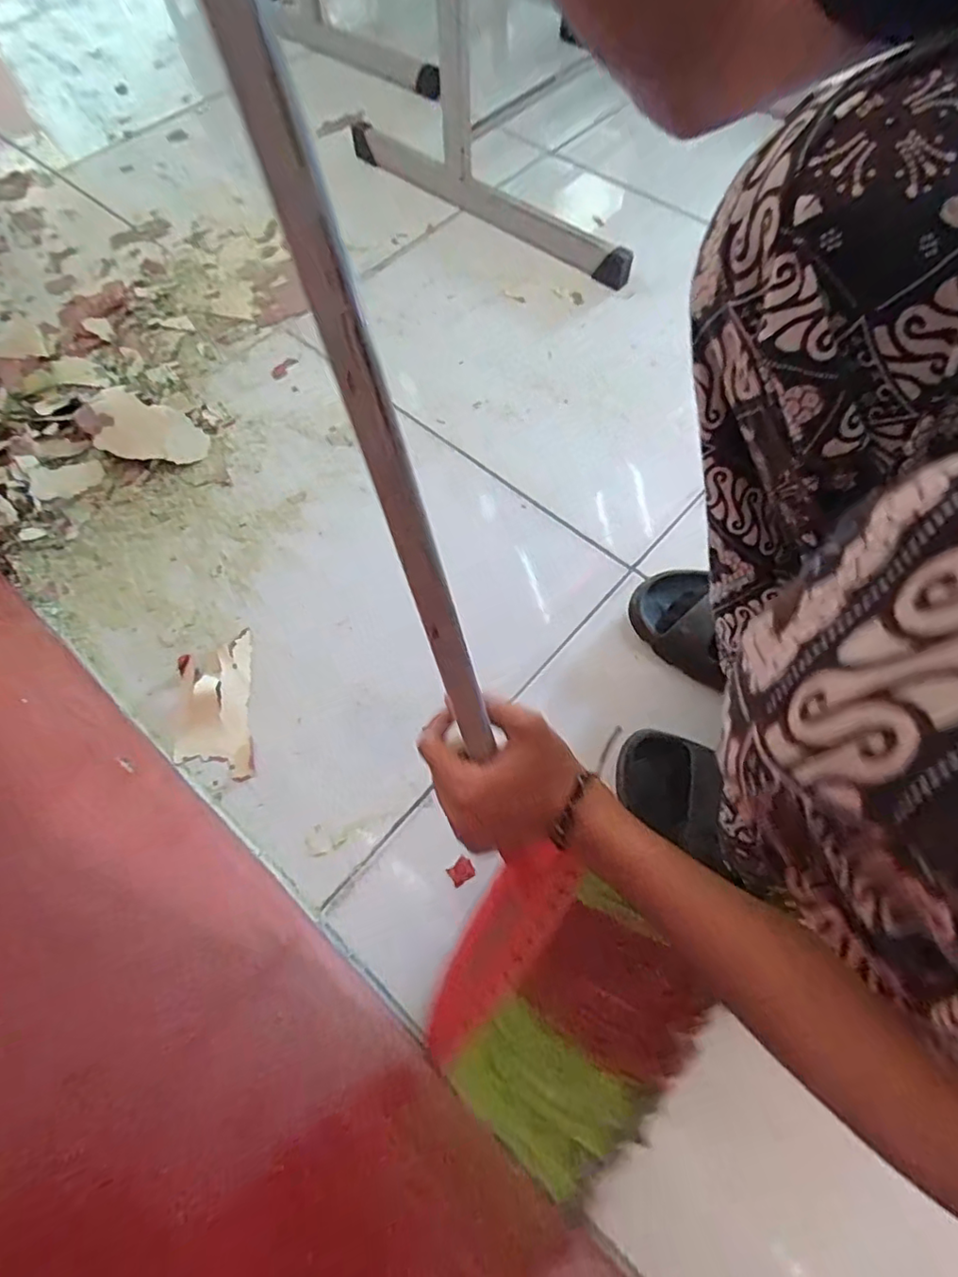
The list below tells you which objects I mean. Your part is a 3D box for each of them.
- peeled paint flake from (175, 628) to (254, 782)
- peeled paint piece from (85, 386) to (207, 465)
[{"bbox_3d":[-0.262,0.066,0.572,0.071,0.014,0.146,-10,66,-4],"label":"peeled paint flake"},{"bbox_3d":[-0.399,-0.249,0.700,0.136,0.017,0.084,26,63,-7],"label":"peeled paint piece"}]

